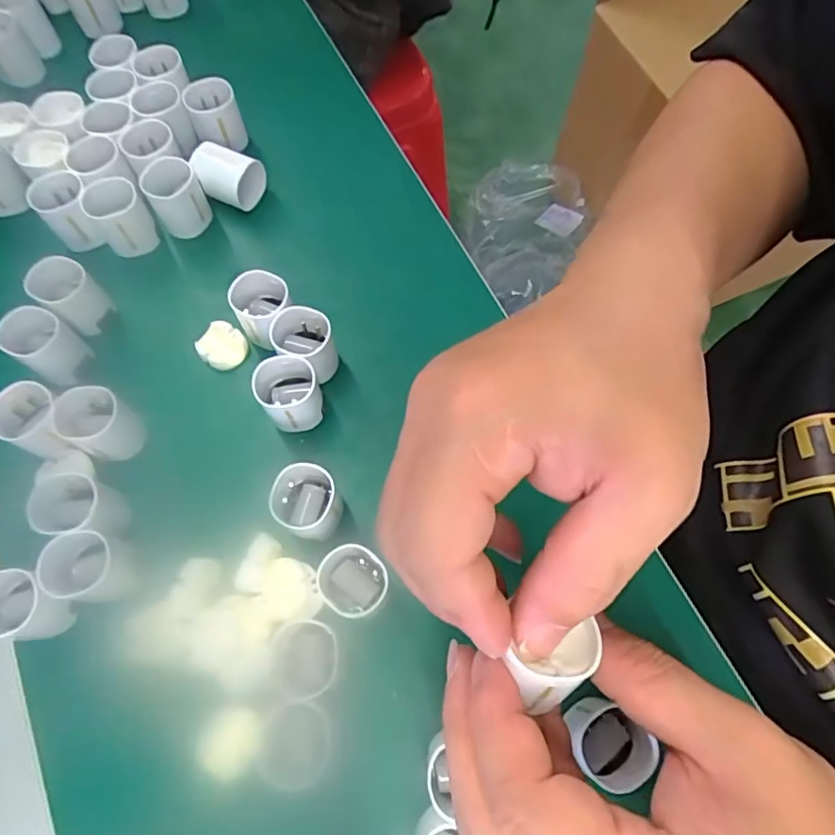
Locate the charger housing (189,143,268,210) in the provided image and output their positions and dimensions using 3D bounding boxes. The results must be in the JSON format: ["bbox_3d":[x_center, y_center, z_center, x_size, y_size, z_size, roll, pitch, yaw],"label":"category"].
[{"bbox_3d":[-0.116,-0.147,0.347,0.041,0.026,0.024,23,69,6],"label":"charger housing"}]

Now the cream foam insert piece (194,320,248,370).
[{"bbox_3d":[-0.109,-0.039,0.317,0.024,0.014,0.024,1,69,-2],"label":"cream foam insert piece"}]

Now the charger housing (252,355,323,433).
[{"bbox_3d":[-0.066,-0.011,0.292,0.030,0.036,0.030,1,69,-2],"label":"charger housing"}]

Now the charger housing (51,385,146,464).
[{"bbox_3d":[-0.157,0.006,0.285,0.035,0.036,0.028,33,71,10],"label":"charger housing"}]

